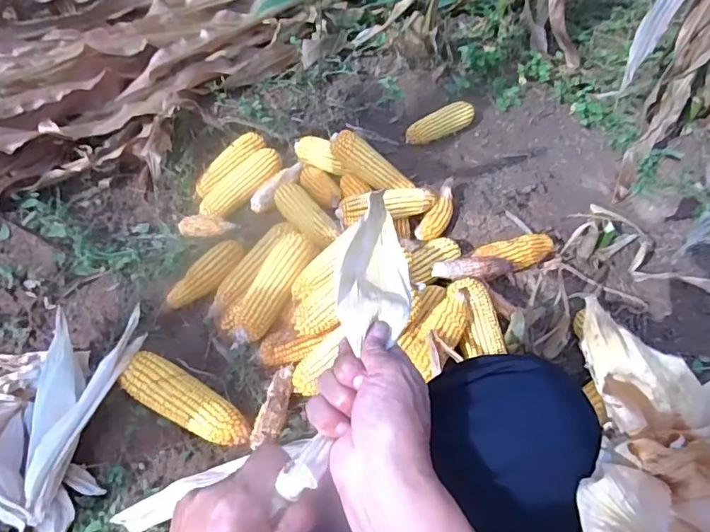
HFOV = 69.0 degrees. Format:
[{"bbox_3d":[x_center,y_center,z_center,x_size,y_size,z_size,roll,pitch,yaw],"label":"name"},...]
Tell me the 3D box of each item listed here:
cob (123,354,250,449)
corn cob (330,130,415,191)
[{"bbox_3d":[-0.228,0.189,0.714,0.193,0.053,0.065,24,54,13],"label":"cob"},{"bbox_3d":[0.031,-0.192,0.999,0.178,0.053,0.051,33,54,-9],"label":"corn cob"}]

